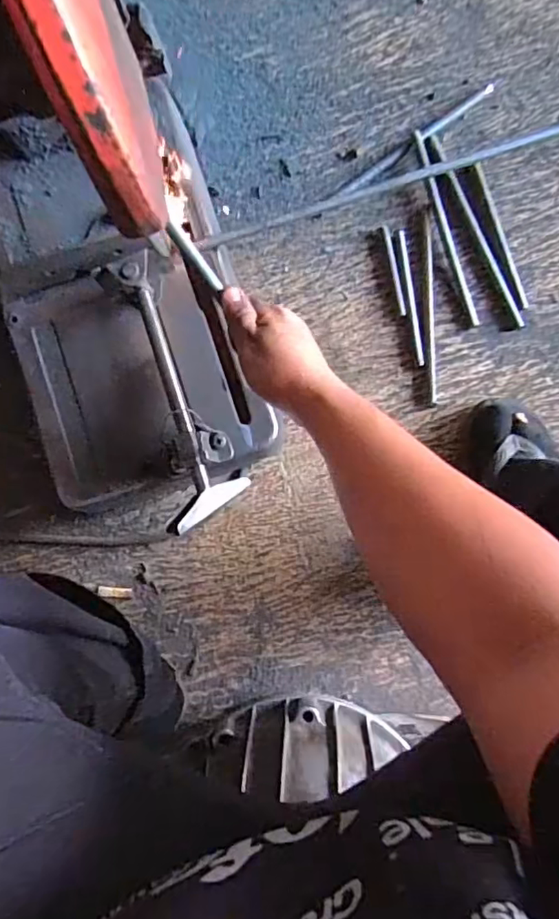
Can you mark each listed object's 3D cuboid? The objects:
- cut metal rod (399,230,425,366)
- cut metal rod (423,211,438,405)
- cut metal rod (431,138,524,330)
[{"bbox_3d":[0.158,-0.193,0.662,0.007,0.009,0.162,-8,87,2],"label":"cut metal rod"},{"bbox_3d":[0.181,-0.183,0.662,0.010,0.009,0.228,-2,87,2],"label":"cut metal rod"},{"bbox_3d":[0.237,-0.274,0.662,0.013,0.010,0.251,-24,87,1],"label":"cut metal rod"}]

